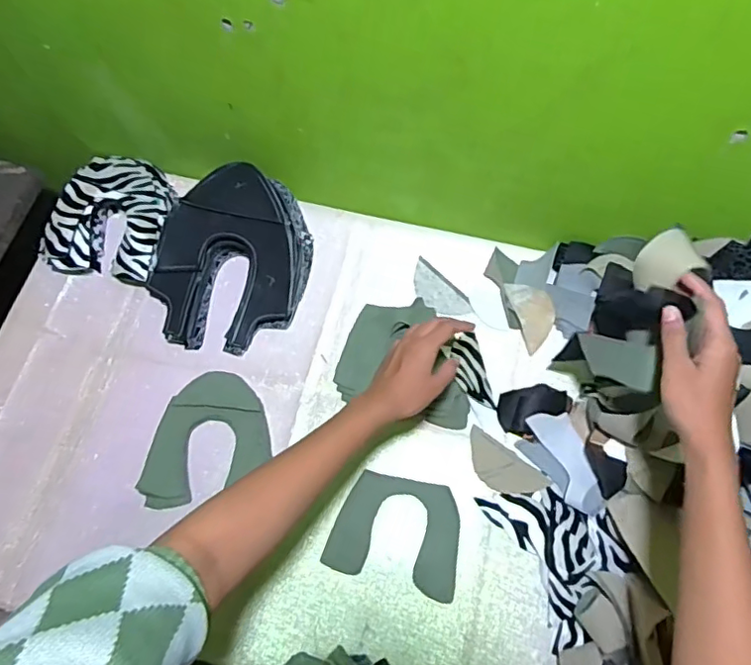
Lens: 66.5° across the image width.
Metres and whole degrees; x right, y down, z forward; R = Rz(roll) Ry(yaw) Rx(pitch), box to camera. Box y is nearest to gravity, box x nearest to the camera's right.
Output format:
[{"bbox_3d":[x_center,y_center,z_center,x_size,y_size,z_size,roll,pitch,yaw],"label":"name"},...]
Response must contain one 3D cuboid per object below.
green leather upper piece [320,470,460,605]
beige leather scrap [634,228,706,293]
[{"bbox_3d":[0.026,0.231,0.669,0.148,0.004,0.119,14,73,7],"label":"green leather upper piece"},{"bbox_3d":[0.266,-0.064,0.524,0.061,0.026,0.048,-30,71,-11],"label":"beige leather scrap"}]

